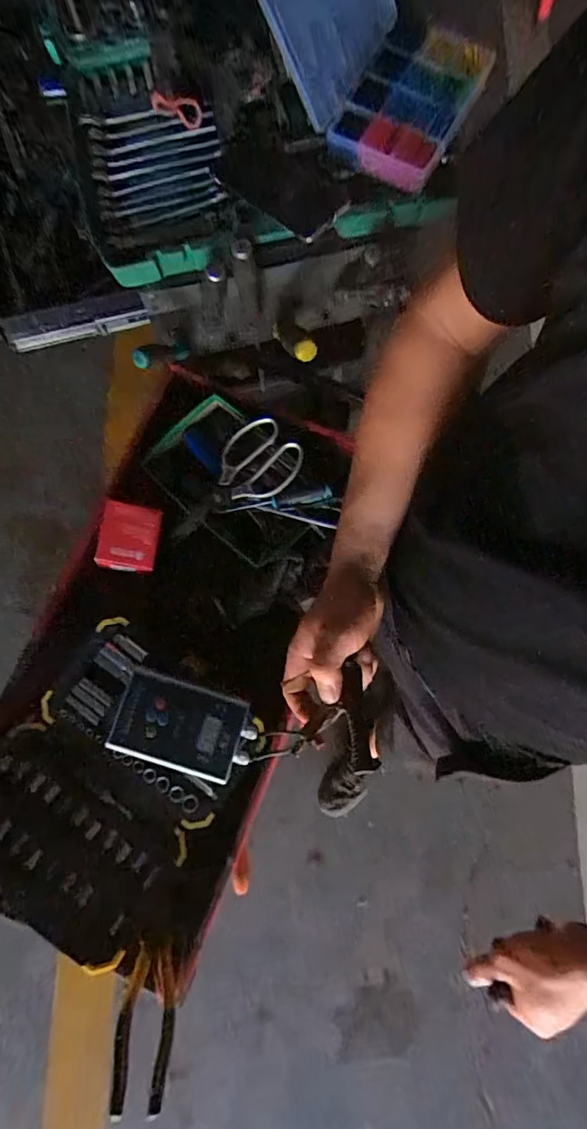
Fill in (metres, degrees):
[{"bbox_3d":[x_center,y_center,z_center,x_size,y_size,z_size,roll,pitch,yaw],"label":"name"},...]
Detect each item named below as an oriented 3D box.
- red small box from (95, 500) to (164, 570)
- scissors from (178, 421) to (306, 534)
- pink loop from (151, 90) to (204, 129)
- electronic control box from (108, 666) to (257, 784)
[{"bbox_3d":[-0.208,-0.035,0.642,0.071,0.034,0.079,6,80,2],"label":"red small box"},{"bbox_3d":[-0.074,-0.105,0.653,0.182,0.018,0.092,-45,89,1],"label":"scissors"},{"bbox_3d":[-0.144,-0.558,0.616,0.062,0.030,0.020,11,80,3],"label":"pink loop"},{"bbox_3d":[-0.127,0.187,0.581,0.154,0.032,0.093,17,81,4],"label":"electronic control box"}]

